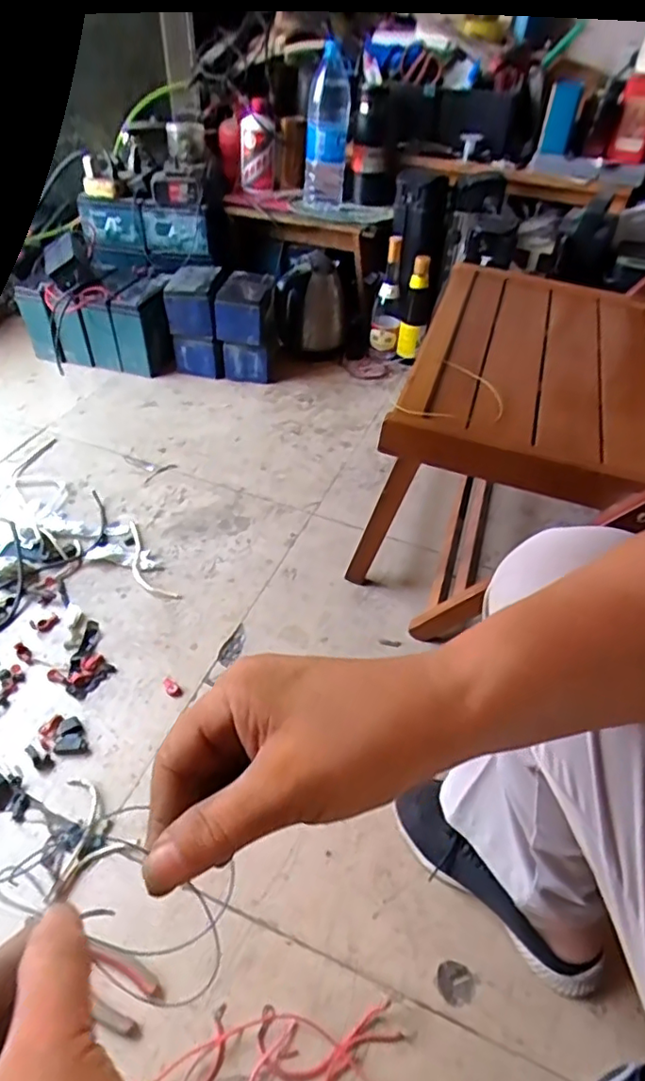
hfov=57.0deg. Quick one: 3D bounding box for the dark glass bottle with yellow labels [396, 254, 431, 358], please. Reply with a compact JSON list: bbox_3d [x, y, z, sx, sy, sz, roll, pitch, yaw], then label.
[{"bbox_3d":[0.218,-0.525,1.378,0.065,0.235,0.050,5,45,2],"label":"dark glass bottle with yellow labels"}]

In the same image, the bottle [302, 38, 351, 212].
[{"bbox_3d":[0.008,-0.875,1.288,0.097,0.281,0.100,1,46,-2],"label":"bottle"}]

